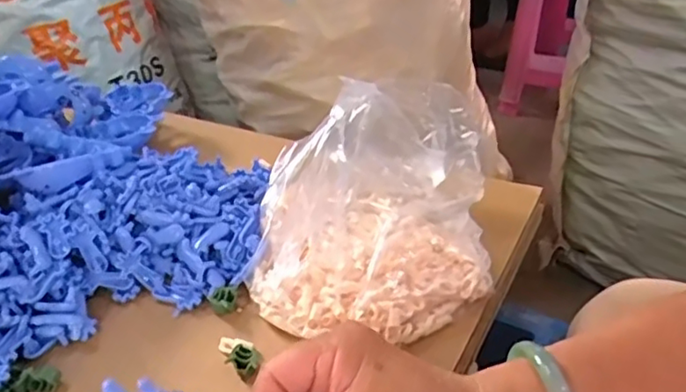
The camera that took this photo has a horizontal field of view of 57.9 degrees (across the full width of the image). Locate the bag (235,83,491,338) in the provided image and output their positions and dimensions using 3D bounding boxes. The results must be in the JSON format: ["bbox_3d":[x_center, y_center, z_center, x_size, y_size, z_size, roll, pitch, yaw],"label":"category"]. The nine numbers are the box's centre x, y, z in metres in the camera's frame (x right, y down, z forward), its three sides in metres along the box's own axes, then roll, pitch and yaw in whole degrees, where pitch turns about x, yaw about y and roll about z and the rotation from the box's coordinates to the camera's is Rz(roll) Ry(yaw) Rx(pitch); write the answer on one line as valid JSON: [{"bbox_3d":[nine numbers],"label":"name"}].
[{"bbox_3d":[0.021,-0.005,0.469,0.177,0.116,0.187,1,33,8],"label":"bag"}]

